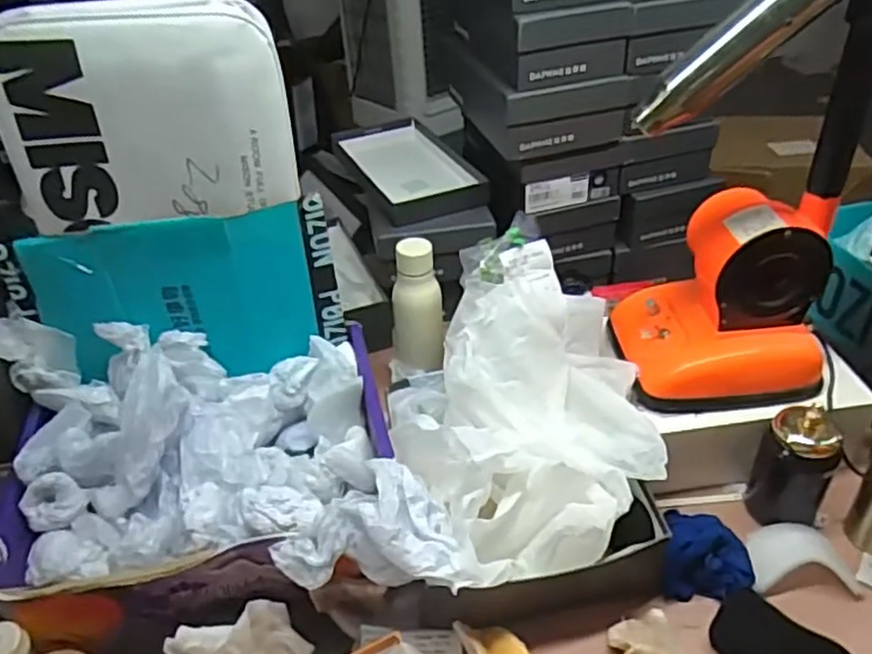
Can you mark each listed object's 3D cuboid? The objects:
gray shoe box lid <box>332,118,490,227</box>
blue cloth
[{"bbox_3d":[-0.053,-0.274,1.175,0.184,0.028,0.346,-17,40,-16],"label":"gray shoe box lid"},{"bbox_3d":[0.293,0.244,0.760,0.092,0.059,0.092,5,39,11],"label":"blue cloth"}]

